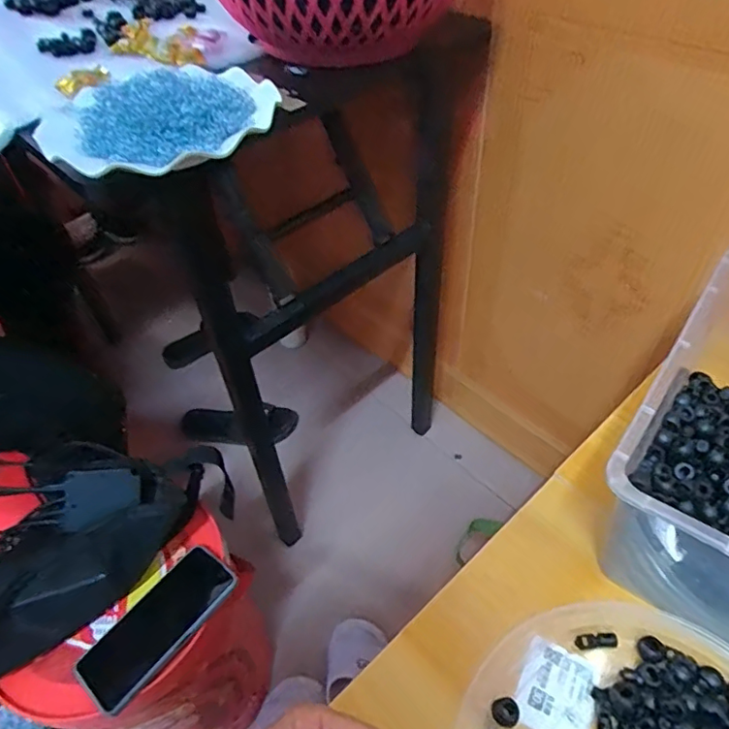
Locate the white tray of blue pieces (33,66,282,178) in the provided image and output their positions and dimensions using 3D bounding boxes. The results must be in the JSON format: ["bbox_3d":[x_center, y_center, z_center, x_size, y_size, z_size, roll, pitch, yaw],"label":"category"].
[{"bbox_3d":[-0.164,-0.208,0.446,0.186,0.035,0.175,-33,53,-23],"label":"white tray of blue pieces"}]

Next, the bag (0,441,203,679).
[{"bbox_3d":[-0.323,0.195,0.594,0.146,0.074,0.272,33,58,29],"label":"bag"}]

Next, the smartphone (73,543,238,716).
[{"bbox_3d":[-0.215,0.271,0.568,0.077,0.013,0.166,24,58,34],"label":"smartphone"}]

